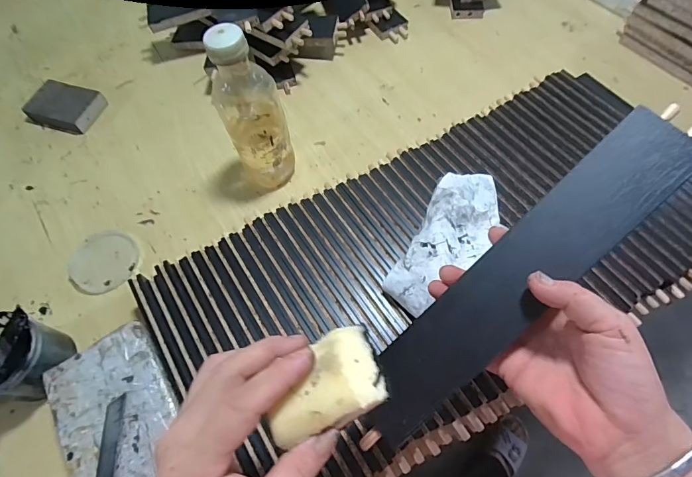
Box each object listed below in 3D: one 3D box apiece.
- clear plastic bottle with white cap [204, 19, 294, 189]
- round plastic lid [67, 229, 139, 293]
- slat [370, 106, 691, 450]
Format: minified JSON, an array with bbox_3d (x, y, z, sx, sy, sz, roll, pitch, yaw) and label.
[{"bbox_3d":[-0.106,-0.138,0.478,0.069,0.222,0.053,-27,65,-11],"label":"clear plastic bottle with white cap"},{"bbox_3d":[-0.308,0.030,0.507,0.081,0.013,0.082,-1,63,2],"label":"round plastic lid"},{"bbox_3d":[0.119,0.027,0.276,0.279,0.009,0.053,-46,71,4],"label":"slat"}]

